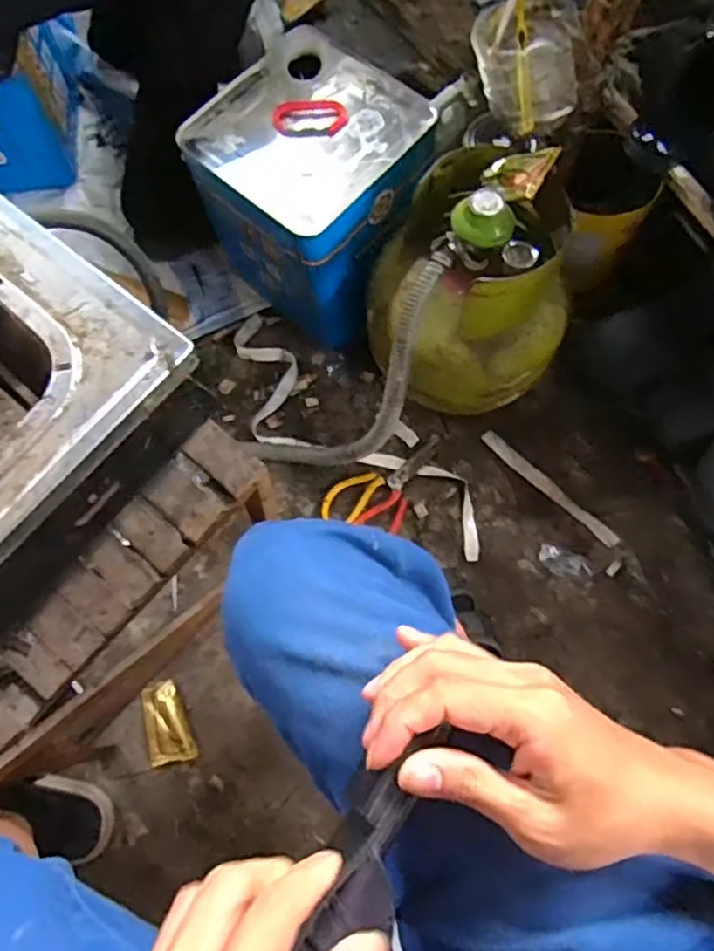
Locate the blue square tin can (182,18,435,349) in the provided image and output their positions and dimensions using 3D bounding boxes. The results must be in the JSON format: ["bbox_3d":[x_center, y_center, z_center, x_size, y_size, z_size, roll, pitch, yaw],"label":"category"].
[{"bbox_3d":[-0.051,-0.364,0.894,0.272,0.256,0.238,42,76,14],"label":"blue square tin can"}]

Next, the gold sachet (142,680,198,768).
[{"bbox_3d":[-0.229,0.300,0.802,0.054,0.015,0.094,-11,71,-4],"label":"gold sachet"}]

